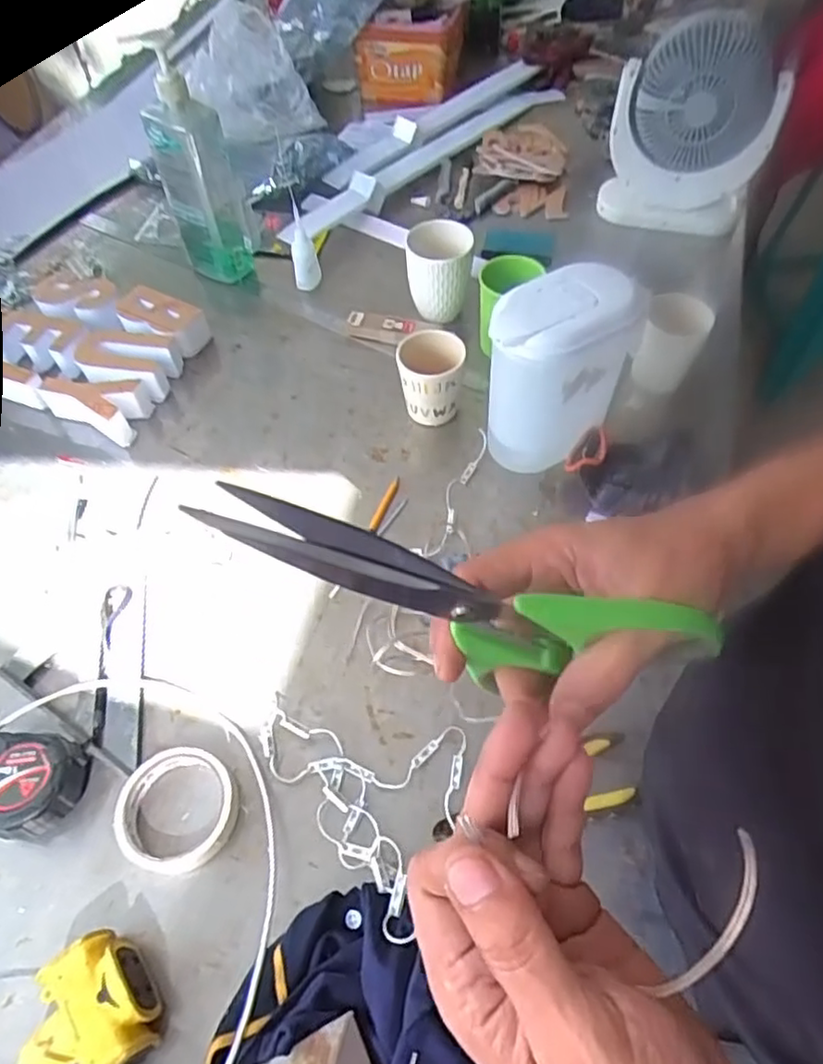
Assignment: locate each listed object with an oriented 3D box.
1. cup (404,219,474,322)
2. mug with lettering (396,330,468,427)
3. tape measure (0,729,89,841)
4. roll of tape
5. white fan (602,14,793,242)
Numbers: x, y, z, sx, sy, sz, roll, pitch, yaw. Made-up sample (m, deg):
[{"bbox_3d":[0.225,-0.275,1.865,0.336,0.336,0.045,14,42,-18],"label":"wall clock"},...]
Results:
[{"bbox_3d":[0.037,-0.321,0.832,0.081,0.107,0.073,-5,53,1],"label":"cup"},{"bbox_3d":[0.024,-0.168,0.743,0.073,0.091,0.071,-1,54,4],"label":"mug with lettering"},{"bbox_3d":[-0.313,0.207,0.536,0.084,0.043,0.080,0,57,1],"label":"tape measure"},{"bbox_3d":[-0.186,0.222,0.524,0.086,0.028,0.090,0,57,1],"label":"roll of tape"},{"bbox_3d":[0.366,-0.528,0.863,0.197,0.244,0.094,17,59,12],"label":"white fan"}]

